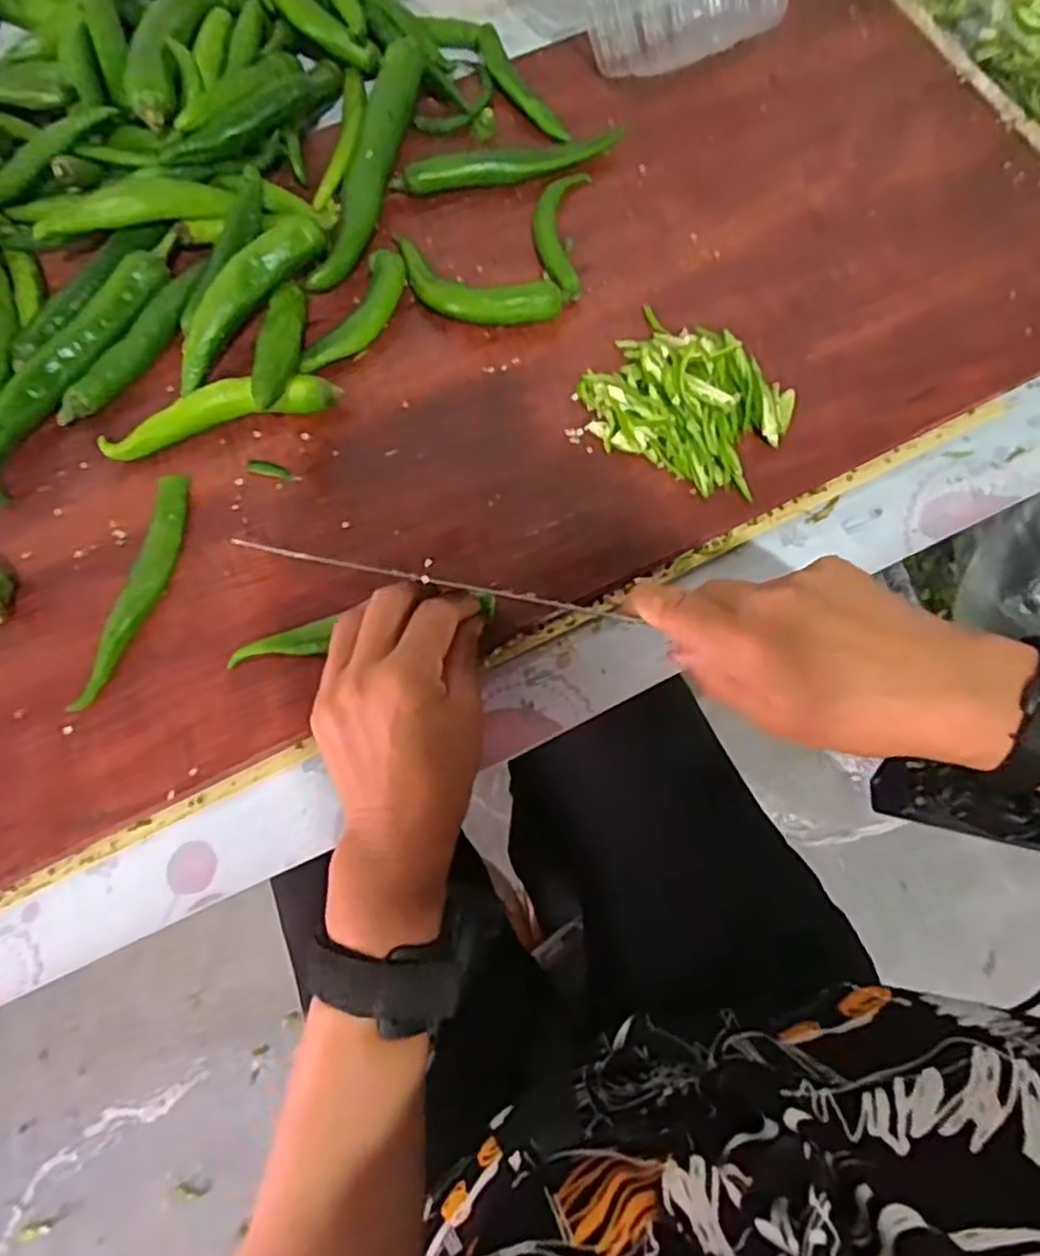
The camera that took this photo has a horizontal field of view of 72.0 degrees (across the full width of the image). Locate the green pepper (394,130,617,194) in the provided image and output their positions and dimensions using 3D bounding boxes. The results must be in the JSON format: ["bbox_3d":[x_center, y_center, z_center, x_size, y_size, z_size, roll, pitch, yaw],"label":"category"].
[{"bbox_3d":[-0.007,-0.302,0.466,0.154,0.017,0.021,-17,73,-5],"label":"green pepper"}]

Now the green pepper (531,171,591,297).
[{"bbox_3d":[0.025,-0.250,0.452,0.033,0.010,0.095,5,72,2],"label":"green pepper"}]

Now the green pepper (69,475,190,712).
[{"bbox_3d":[-0.202,-0.021,0.381,0.022,0.008,0.132,12,73,5],"label":"green pepper"}]

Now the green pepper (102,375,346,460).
[{"bbox_3d":[-0.172,-0.126,0.411,0.133,0.019,0.027,-16,72,-4],"label":"green pepper"}]

